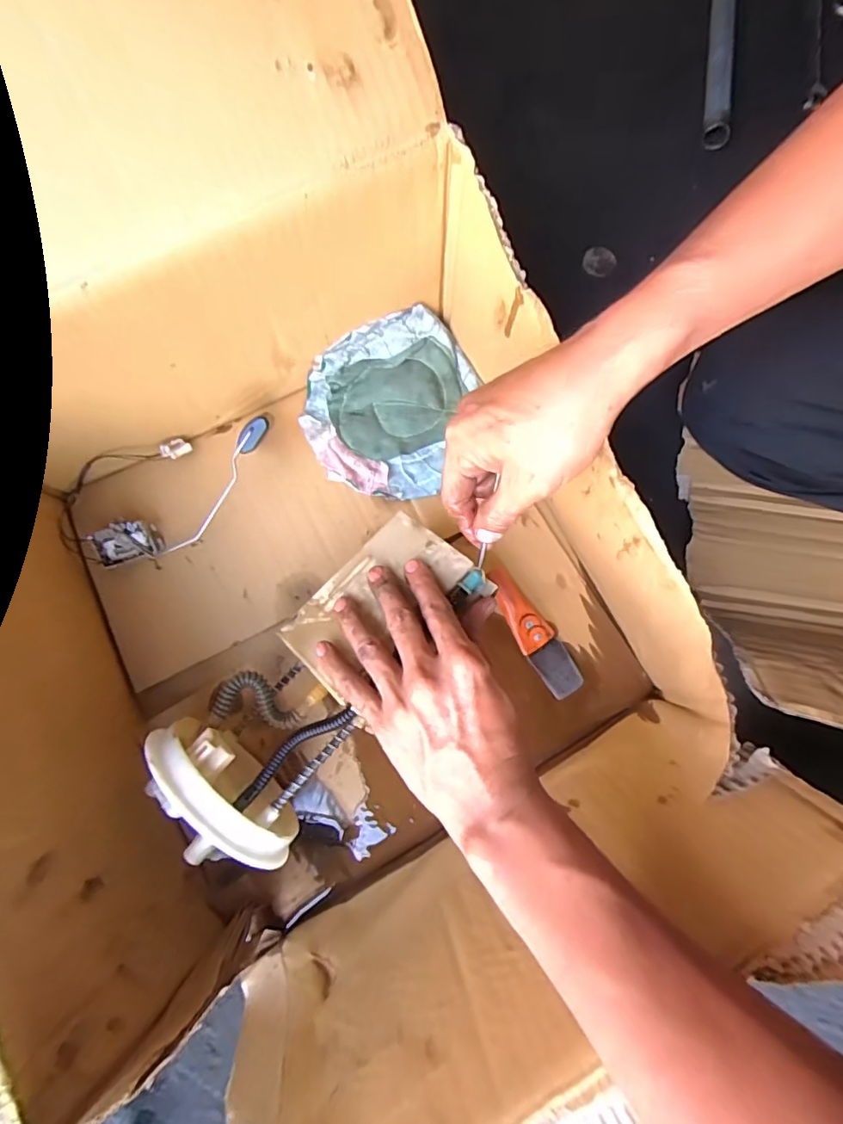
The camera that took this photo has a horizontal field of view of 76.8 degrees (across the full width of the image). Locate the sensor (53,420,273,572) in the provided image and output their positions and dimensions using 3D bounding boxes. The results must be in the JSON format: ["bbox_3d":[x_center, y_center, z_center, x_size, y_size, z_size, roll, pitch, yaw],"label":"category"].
[{"bbox_3d":[-0.223,-0.072,0.466,0.203,0.034,0.105,-36,79,5],"label":"sensor"}]

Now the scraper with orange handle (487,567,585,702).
[{"bbox_3d":[0.095,0.059,0.452,0.031,0.023,0.119,-33,79,-7],"label":"scraper with orange handle"}]

